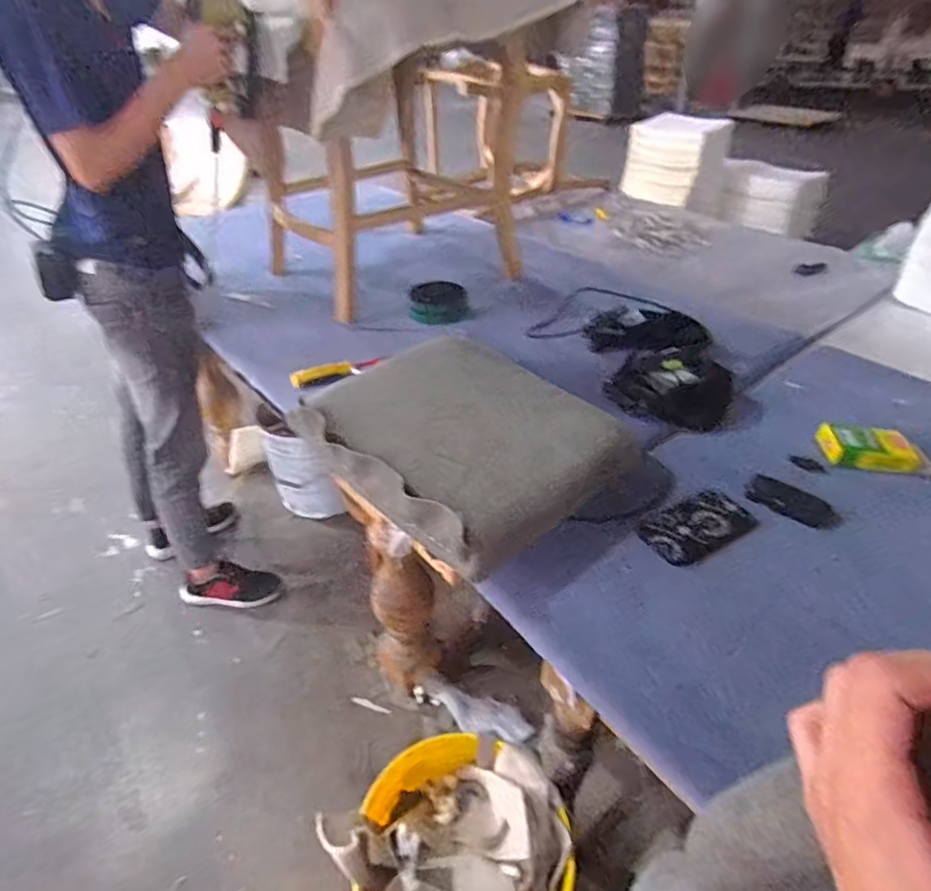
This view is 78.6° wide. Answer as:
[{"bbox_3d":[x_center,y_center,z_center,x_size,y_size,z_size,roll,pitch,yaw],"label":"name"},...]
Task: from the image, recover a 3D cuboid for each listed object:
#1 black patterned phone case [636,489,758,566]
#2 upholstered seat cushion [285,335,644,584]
[{"bbox_3d":[0.322,0.110,0.786,0.166,0.007,0.079,-20,61,-24],"label":"black patterned phone case"},{"bbox_3d":[-0.004,-0.019,0.824,0.354,0.068,0.384,-29,46,-32],"label":"upholstered seat cushion"}]

